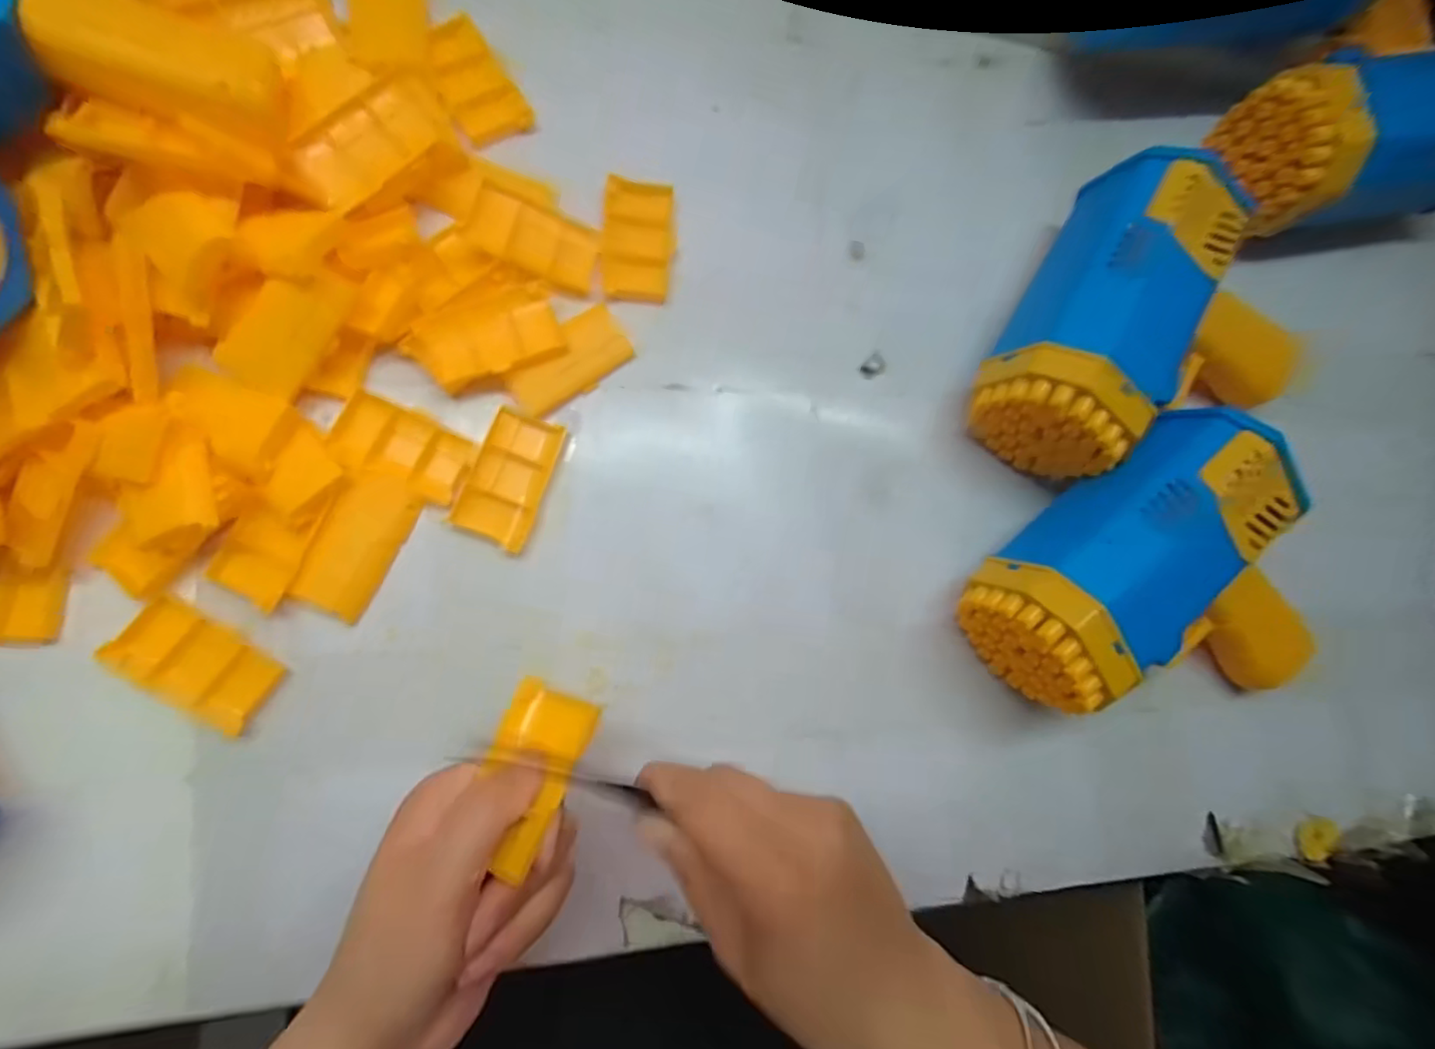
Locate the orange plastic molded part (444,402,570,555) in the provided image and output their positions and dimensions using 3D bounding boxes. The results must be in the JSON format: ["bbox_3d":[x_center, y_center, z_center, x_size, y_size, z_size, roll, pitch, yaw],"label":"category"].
[{"bbox_3d":[-0.101,-0.023,0.299,0.035,0.007,0.063,21,83,-6],"label":"orange plastic molded part"}]

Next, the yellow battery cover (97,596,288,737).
[{"bbox_3d":[-0.230,0.062,0.270,0.064,0.006,0.035,34,82,-5],"label":"yellow battery cover"}]

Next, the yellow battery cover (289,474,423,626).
[{"bbox_3d":[-0.168,0.009,0.286,0.034,0.004,0.067,23,83,-6],"label":"yellow battery cover"}]

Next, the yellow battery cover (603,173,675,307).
[{"bbox_3d":[-0.041,-0.149,0.322,0.036,0.004,0.063,3,85,-8],"label":"yellow battery cover"}]

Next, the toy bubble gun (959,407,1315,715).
[{"bbox_3d":[0.217,0.047,0.298,0.144,0.079,0.152,-38,92,-9],"label":"toy bubble gun"}]

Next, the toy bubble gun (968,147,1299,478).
[{"bbox_3d":[0.224,-0.085,0.312,0.144,0.072,0.147,34,82,-5],"label":"toy bubble gun"}]

